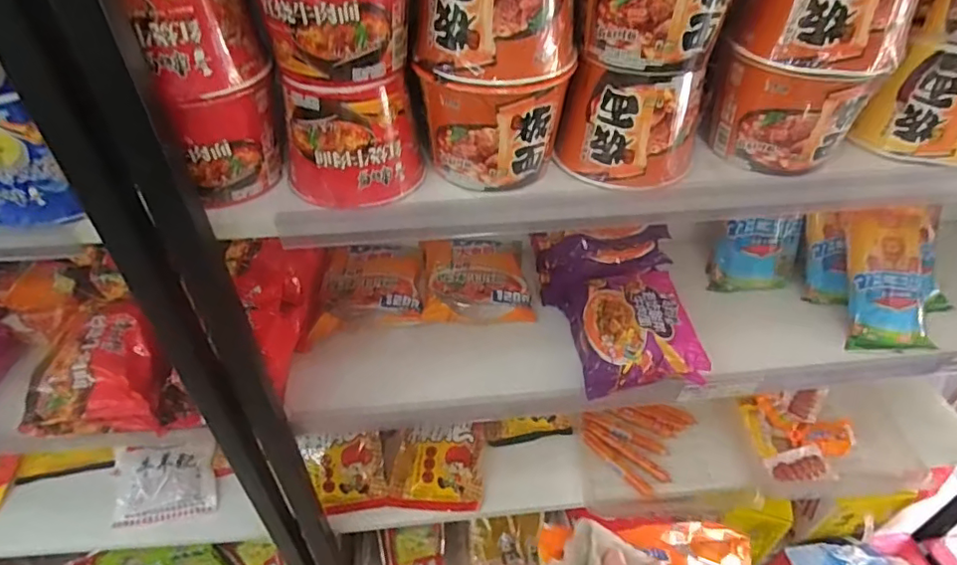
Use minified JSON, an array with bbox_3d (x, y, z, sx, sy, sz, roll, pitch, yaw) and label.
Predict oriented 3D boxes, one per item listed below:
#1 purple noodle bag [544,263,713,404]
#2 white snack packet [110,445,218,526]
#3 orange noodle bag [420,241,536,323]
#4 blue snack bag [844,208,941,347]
[{"bbox_3d":[0.191,0.050,0.747,0.159,0.058,0.203,-7,43,-8],"label":"purple noodle bag"},{"bbox_3d":[-0.519,0.329,0.928,0.158,0.063,0.111,-6,43,-7],"label":"white snack packet"},{"bbox_3d":[-0.003,-0.008,0.838,0.154,0.035,0.158,-2,42,-3],"label":"orange noodle bag"},{"bbox_3d":[0.586,-0.004,0.795,0.130,0.063,0.206,6,83,6],"label":"blue snack bag"}]

